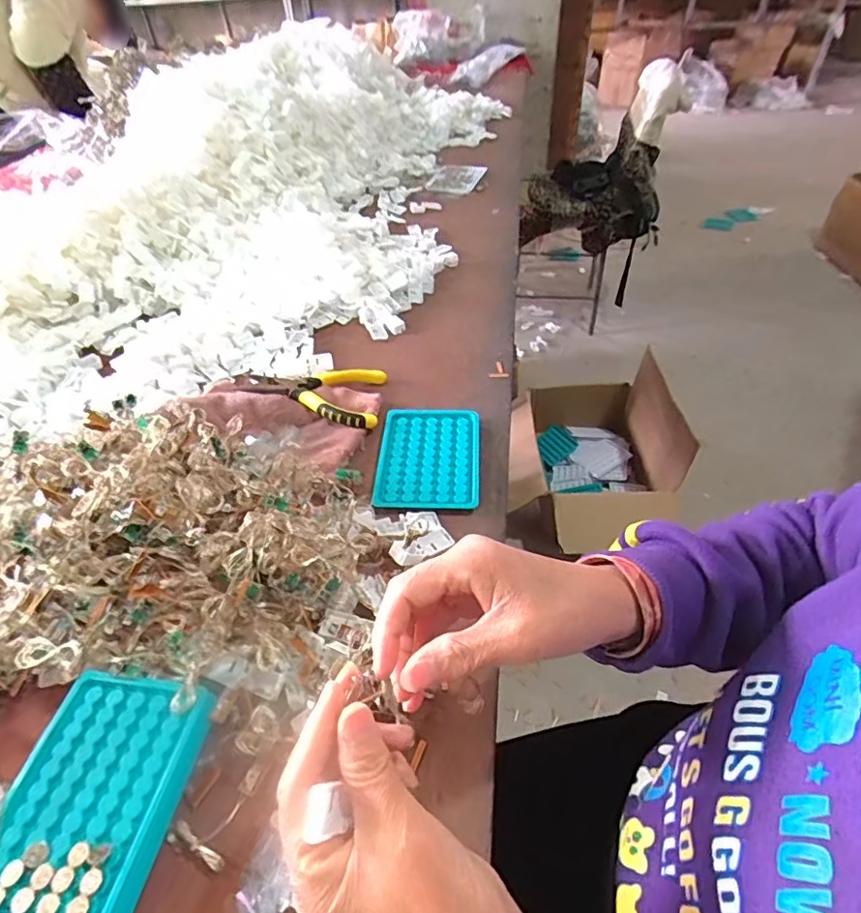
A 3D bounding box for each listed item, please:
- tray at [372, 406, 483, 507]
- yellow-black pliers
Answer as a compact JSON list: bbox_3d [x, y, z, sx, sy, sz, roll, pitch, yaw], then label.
[{"bbox_3d":[-0.002,0.000,0.531,0.097,0.007,0.129,0,46,4],"label":"tray"},{"bbox_3d":[-0.129,-0.070,0.591,0.148,0.022,0.088,0,46,4],"label":"yellow-black pliers"}]

